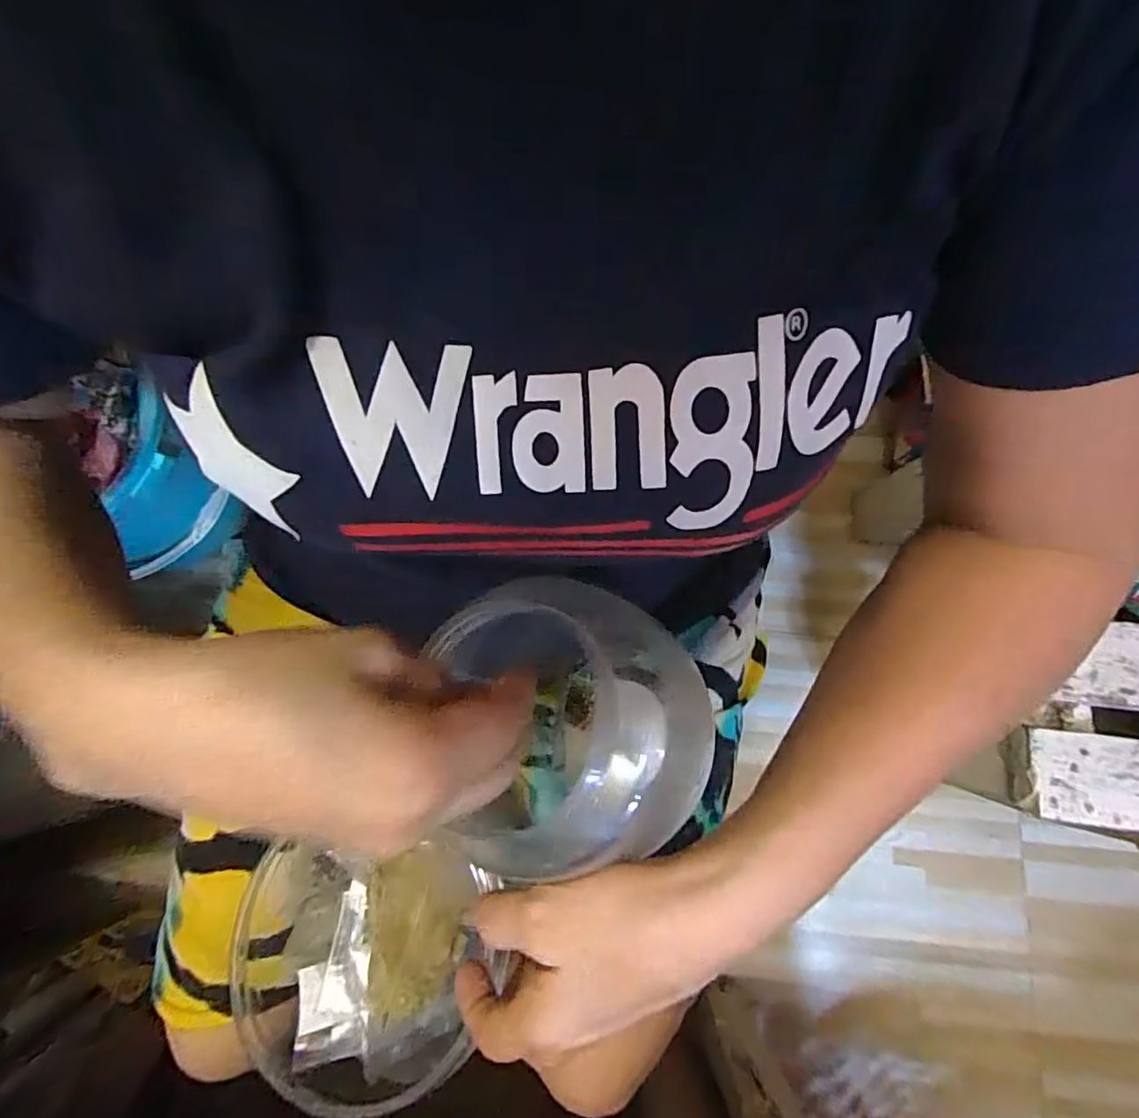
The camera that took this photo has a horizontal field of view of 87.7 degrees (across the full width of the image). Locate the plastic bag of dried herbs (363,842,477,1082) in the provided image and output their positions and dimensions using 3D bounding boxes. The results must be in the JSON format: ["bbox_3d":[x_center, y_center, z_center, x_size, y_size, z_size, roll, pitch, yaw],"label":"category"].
[{"bbox_3d":[-0.075,0.194,0.297,0.051,0.011,0.089,3,64,-21],"label":"plastic bag of dried herbs"}]

